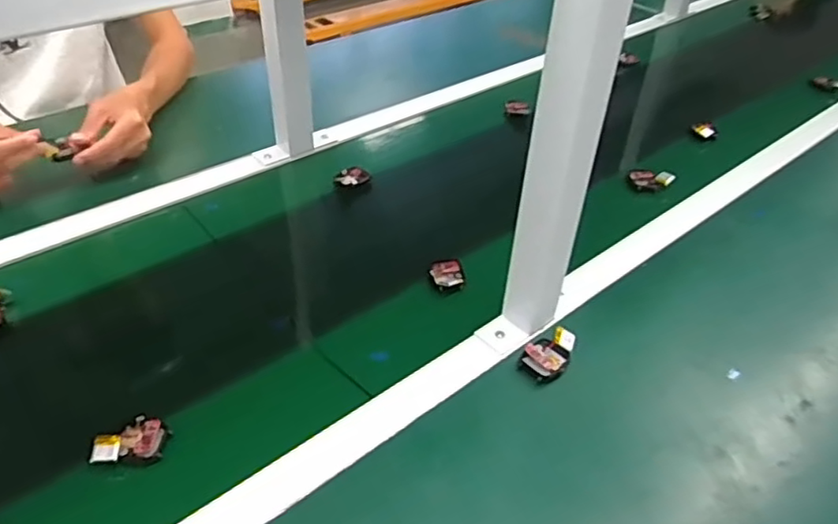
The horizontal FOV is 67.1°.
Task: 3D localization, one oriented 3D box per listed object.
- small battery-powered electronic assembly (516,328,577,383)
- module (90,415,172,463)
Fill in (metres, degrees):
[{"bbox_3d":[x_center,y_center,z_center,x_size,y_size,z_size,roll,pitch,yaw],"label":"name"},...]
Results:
[{"bbox_3d":[0.127,0.087,0.606,0.039,0.013,0.068,29,46,27],"label":"small battery-powered electronic assembly"},{"bbox_3d":[-0.235,0.146,0.518,0.055,0.015,0.038,-6,41,-11],"label":"module"}]

